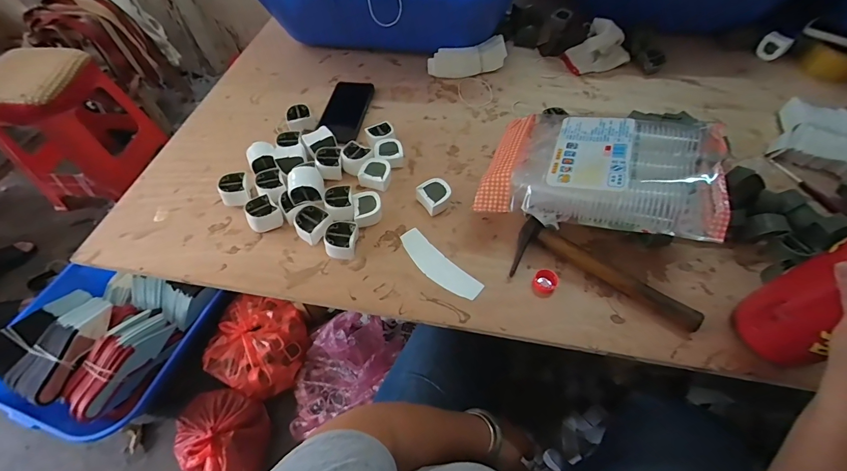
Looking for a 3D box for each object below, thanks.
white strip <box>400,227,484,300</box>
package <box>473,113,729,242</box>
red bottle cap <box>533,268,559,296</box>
[{"bbox_3d":[0.019,0.041,0.531,0.041,0.004,0.139,-39,61,-19],"label":"white strip"},{"bbox_3d":[0.238,-0.096,0.529,0.286,0.088,0.226,9,47,26],"label":"package"},{"bbox_3d":[0.162,0.060,0.501,0.031,0.016,0.029,-1,55,2],"label":"red bottle cap"}]

